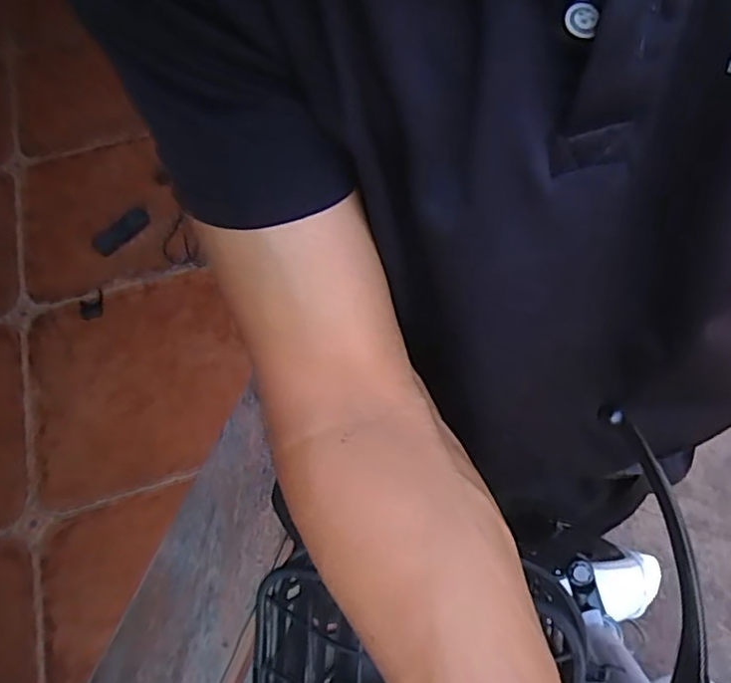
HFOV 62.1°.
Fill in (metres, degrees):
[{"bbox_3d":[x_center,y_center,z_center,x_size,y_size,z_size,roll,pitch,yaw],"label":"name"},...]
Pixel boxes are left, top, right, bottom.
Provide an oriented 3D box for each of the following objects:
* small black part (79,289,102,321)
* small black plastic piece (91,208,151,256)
[{"bbox_3d":[-0.596,-0.076,1.319,0.049,0.012,0.065,-14,61,-8],"label":"small black part"},{"bbox_3d":[-0.568,-0.257,1.411,0.054,0.020,0.144,34,67,19],"label":"small black plastic piece"}]

